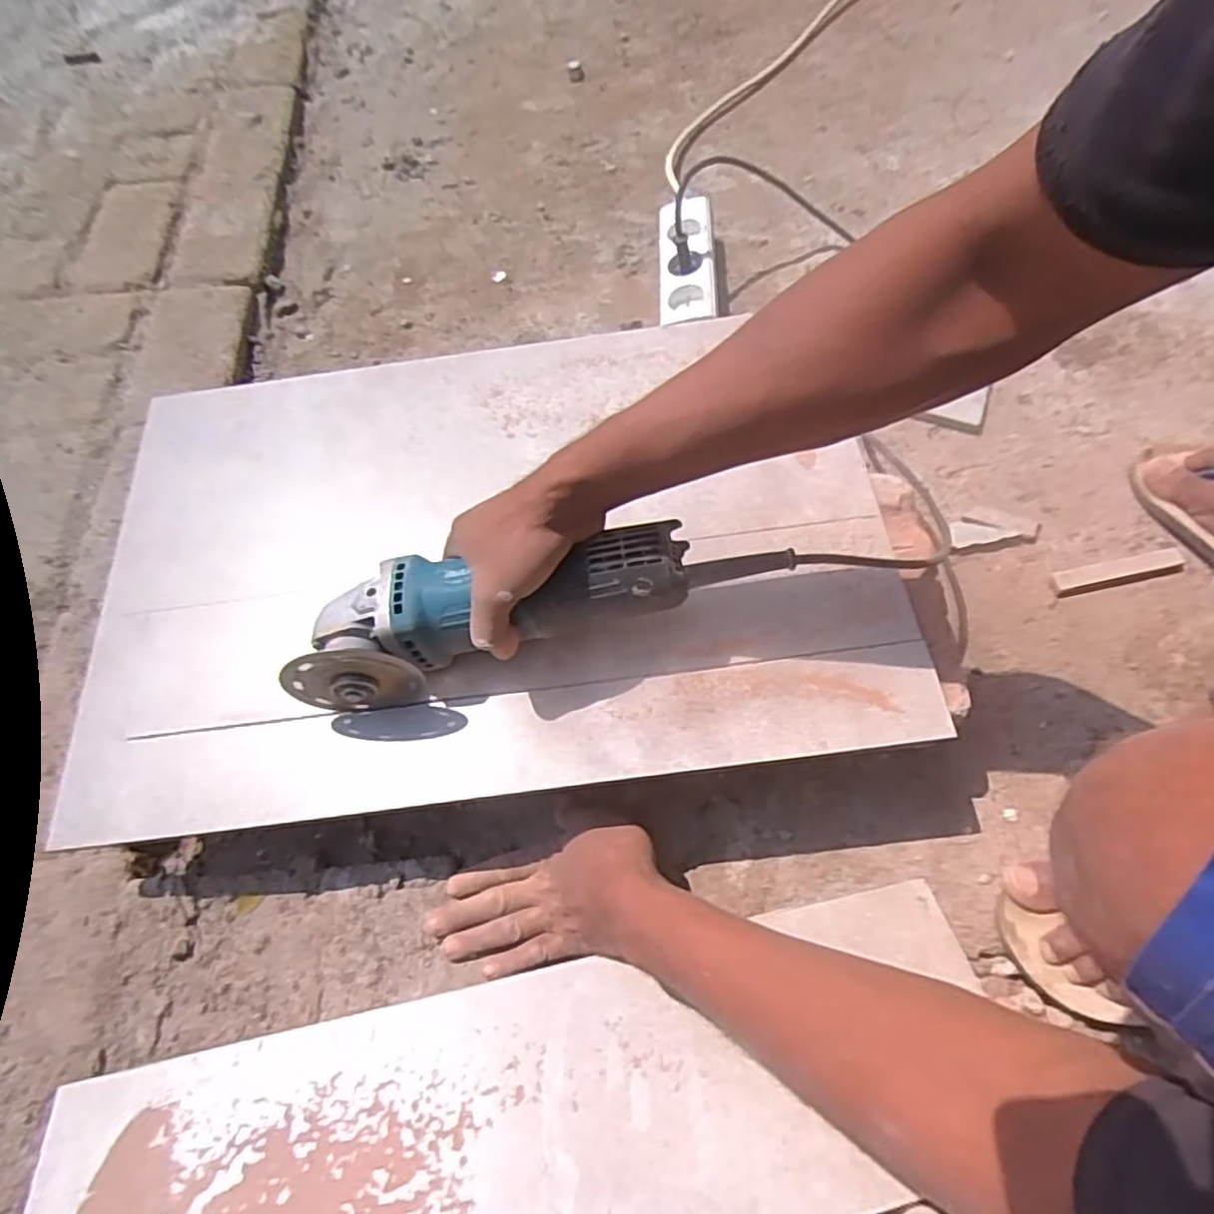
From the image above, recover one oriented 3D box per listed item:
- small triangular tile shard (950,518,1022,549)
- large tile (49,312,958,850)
[{"bbox_3d":[0.330,-0.068,0.626,0.059,0.009,0.026,-11,65,0],"label":"small triangular tile shard"},{"bbox_3d":[-0.094,-0.053,0.546,0.586,0.013,0.386,-8,64,2],"label":"large tile"}]

